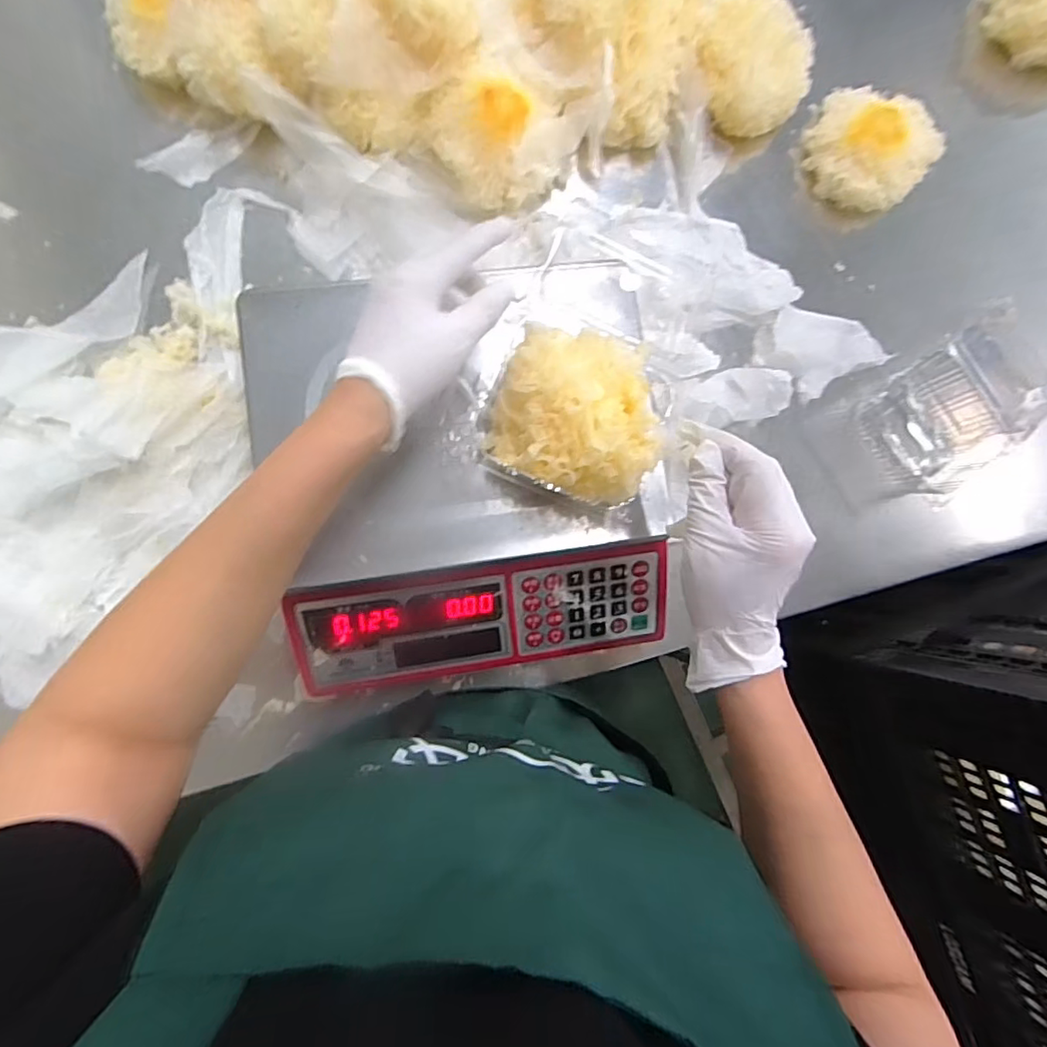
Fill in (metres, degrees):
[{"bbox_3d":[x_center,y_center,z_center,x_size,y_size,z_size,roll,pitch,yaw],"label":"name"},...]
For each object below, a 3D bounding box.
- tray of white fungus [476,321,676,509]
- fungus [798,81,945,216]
[{"bbox_3d":[0.035,-0.074,0.383,0.114,0.057,0.108,13,83,-6],"label":"tray of white fungus"},{"bbox_3d":[0.362,-0.395,0.602,0.125,0.051,0.130,1,84,-7],"label":"fungus"}]

